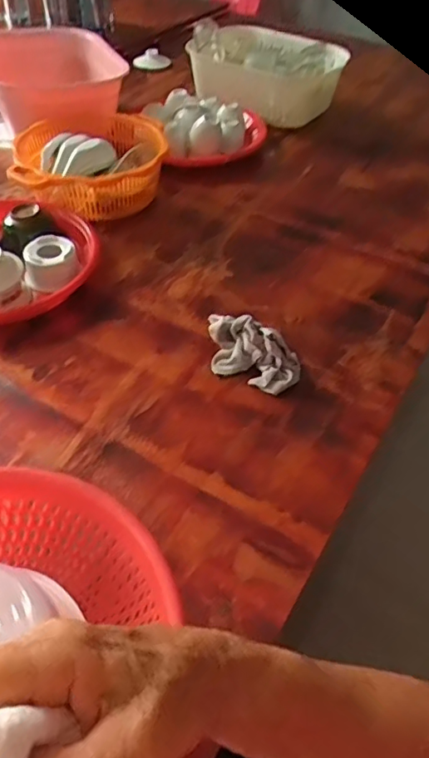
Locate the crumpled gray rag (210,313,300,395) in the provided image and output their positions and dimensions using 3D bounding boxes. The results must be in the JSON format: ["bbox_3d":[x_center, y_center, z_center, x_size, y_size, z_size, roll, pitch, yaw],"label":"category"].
[{"bbox_3d":[0.036,-0.033,0.620,0.124,0.040,0.064,25,51,19],"label":"crumpled gray rag"}]

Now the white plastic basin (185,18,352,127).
[{"bbox_3d":[0.092,-0.567,1.056,0.242,0.119,0.158,30,53,23],"label":"white plastic basin"}]

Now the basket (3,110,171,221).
[{"bbox_3d":[-0.177,-0.299,0.831,0.208,0.075,0.166,-4,48,-7],"label":"basket"}]

